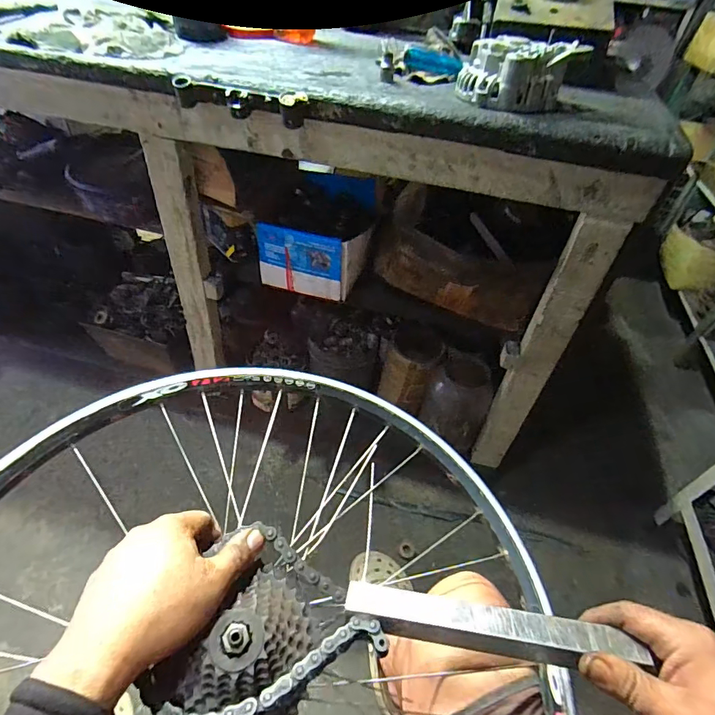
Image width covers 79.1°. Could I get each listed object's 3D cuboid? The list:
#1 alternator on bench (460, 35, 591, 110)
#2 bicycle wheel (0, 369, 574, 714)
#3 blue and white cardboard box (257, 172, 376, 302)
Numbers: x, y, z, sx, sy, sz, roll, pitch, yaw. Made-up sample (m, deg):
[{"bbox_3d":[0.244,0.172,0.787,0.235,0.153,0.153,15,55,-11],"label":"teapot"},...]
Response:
[{"bbox_3d":[0.225,-0.387,0.591,0.162,0.068,0.093,9,45,2],"label":"alternator on bench"},{"bbox_3d":[-0.097,0.238,0.363,0.549,0.132,0.537,4,45,-4],"label":"bicycle wheel"},{"bbox_3d":[-0.073,-0.287,0.971,0.215,0.133,0.333,10,45,3],"label":"blue and white cardboard box"}]

